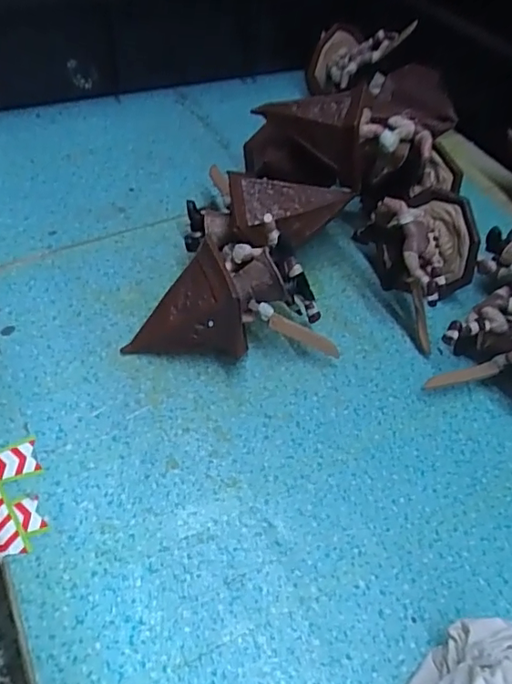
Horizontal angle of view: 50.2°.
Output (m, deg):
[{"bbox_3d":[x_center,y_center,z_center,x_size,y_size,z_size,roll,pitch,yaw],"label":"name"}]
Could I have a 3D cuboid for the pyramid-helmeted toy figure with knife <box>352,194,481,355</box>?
[{"bbox_3d":[0.100,-0.052,0.337,0.067,0.063,0.077,30,53,18],"label":"pyramid-helmeted toy figure with knife"}]

